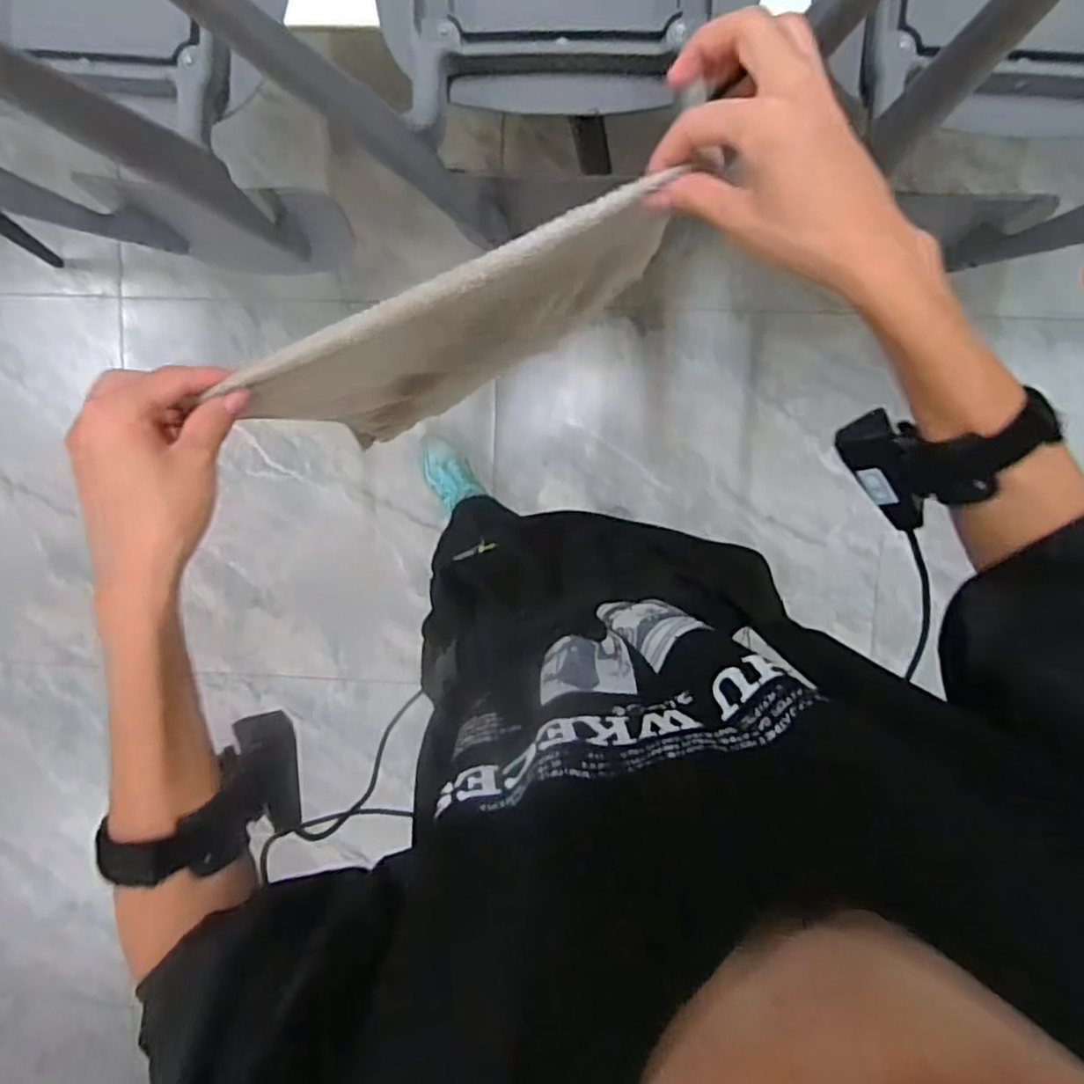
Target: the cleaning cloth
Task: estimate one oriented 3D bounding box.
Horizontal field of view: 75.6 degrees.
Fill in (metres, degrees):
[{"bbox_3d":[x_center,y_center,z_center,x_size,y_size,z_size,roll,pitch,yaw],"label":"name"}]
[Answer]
[{"bbox_3d":[-0.051,-0.158,0.523,0.266,0.312,0.048,-25,99,4],"label":"cleaning cloth"}]

